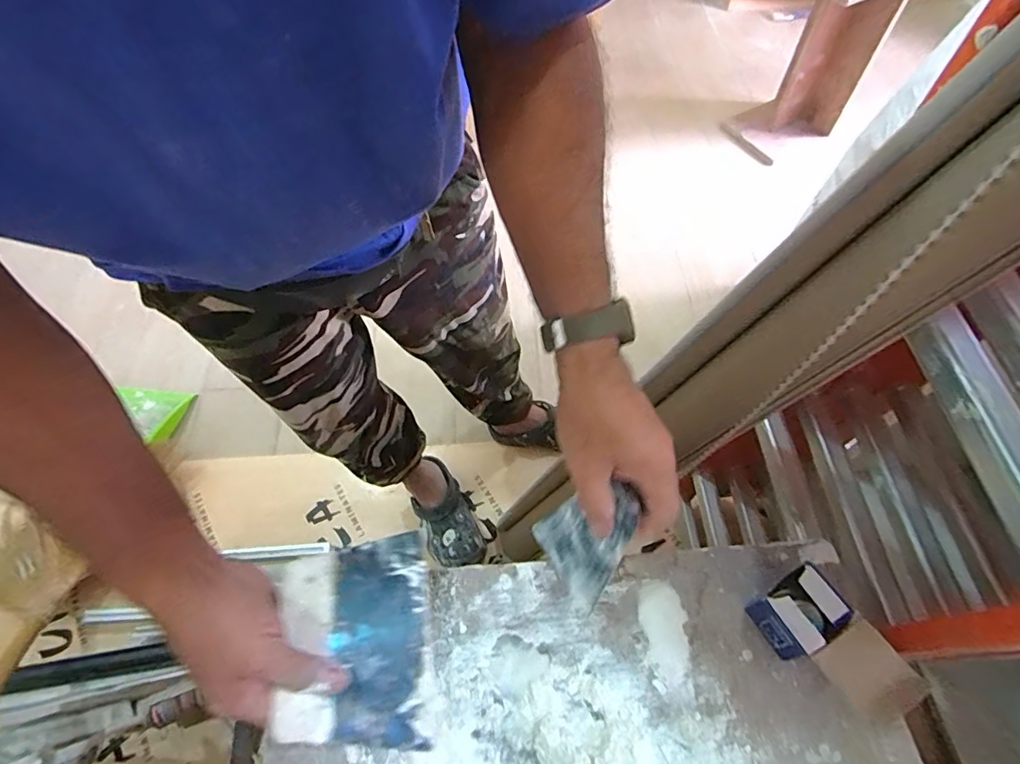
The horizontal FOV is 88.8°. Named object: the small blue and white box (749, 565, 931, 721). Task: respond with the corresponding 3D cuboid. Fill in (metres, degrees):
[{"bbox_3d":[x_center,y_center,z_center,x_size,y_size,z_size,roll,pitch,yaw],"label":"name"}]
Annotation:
[{"bbox_3d":[0.228,0.188,0.373,0.054,0.052,0.096,-29,63,-13],"label":"small blue and white box"}]

